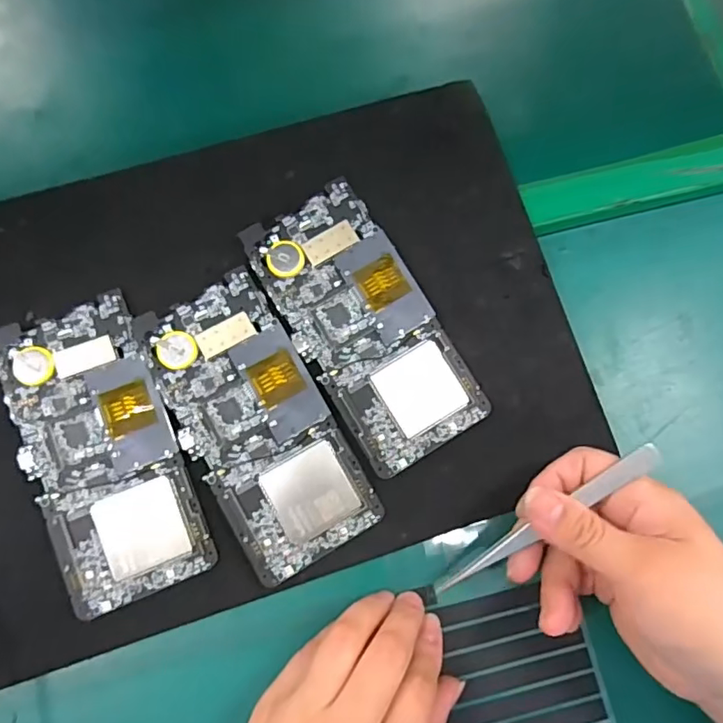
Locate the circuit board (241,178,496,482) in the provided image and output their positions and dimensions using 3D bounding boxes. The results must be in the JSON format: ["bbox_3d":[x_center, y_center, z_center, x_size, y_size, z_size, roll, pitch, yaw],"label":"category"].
[{"bbox_3d":[0.002,-0.019,0.298,0.072,0.011,0.150,-30,77,-9],"label":"circuit board"}]

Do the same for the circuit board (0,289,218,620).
[{"bbox_3d":[-0.134,0.046,0.281,0.074,0.011,0.150,-21,76,-6],"label":"circuit board"}]

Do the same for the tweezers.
[{"bbox_3d":[0.089,0.077,0.265,0.124,0.004,0.010,-35,82,9],"label":"tweezers"}]

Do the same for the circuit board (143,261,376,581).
[{"bbox_3d":[-0.055,0.032,0.286,0.071,0.009,0.152,-29,77,-8],"label":"circuit board"}]

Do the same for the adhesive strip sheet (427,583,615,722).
[{"bbox_3d":[0.078,0.166,0.285,0.089,0.006,0.082,-12,76,-3],"label":"adhesive strip sheet"}]

